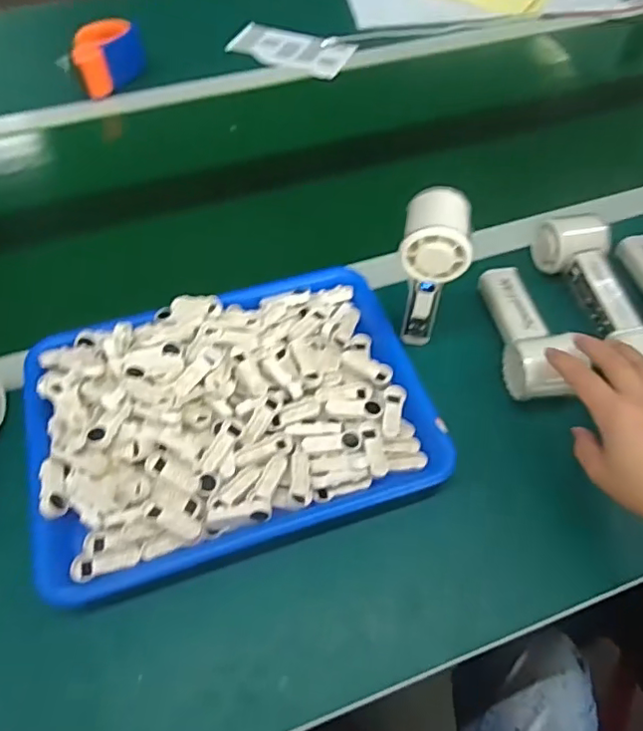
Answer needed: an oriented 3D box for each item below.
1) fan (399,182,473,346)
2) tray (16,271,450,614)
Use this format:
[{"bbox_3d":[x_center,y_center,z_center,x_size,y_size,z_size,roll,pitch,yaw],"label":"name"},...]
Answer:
[{"bbox_3d":[0.096,-0.079,0.517,0.057,0.150,0.056,11,54,7],"label":"fan"},{"bbox_3d":[-0.080,0.036,0.500,0.335,0.055,0.246,-15,56,-12],"label":"tray"}]

